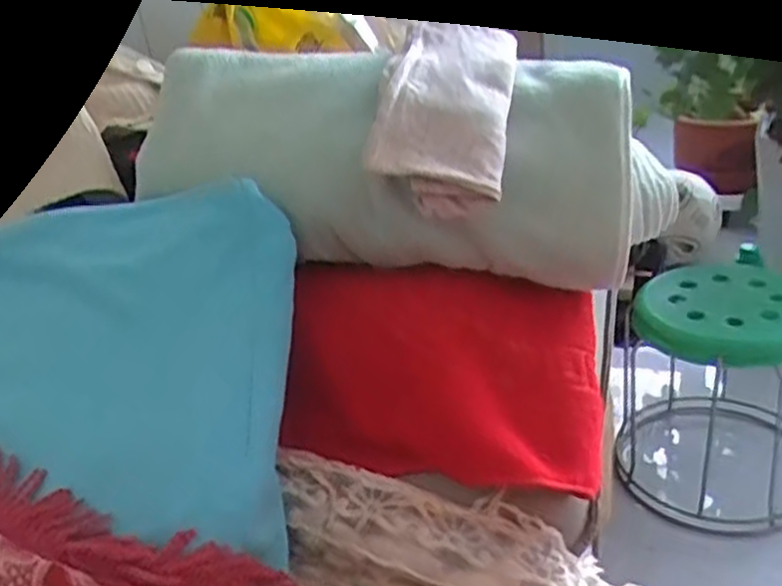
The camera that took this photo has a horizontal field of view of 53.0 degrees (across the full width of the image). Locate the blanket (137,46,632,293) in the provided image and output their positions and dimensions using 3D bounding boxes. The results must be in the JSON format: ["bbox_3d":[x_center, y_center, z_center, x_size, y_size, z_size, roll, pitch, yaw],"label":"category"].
[{"bbox_3d":[-0.003,-0.108,0.575,0.342,0.121,0.153,11,29,3],"label":"blanket"}]

